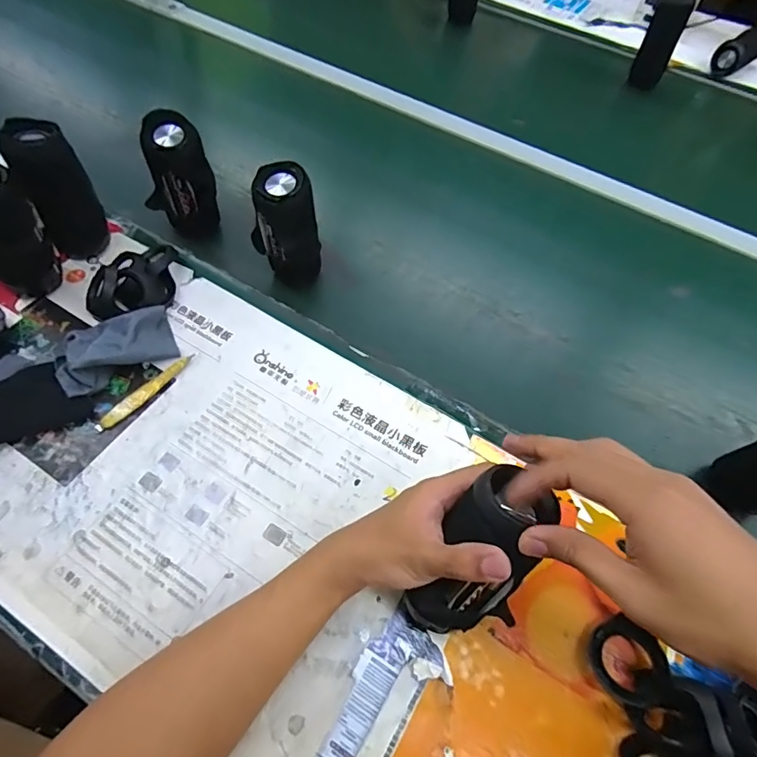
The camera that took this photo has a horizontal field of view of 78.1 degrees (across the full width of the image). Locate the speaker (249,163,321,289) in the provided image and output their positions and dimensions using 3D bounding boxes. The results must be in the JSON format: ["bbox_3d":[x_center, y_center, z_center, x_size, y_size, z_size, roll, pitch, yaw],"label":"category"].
[{"bbox_3d":[-0.107,-0.175,0.550,0.071,0.134,0.055,24,58,10],"label":"speaker"}]

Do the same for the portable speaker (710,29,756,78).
[{"bbox_3d":[0.798,-0.719,1.030,0.155,0.067,0.071,-39,69,-24],"label":"portable speaker"}]

